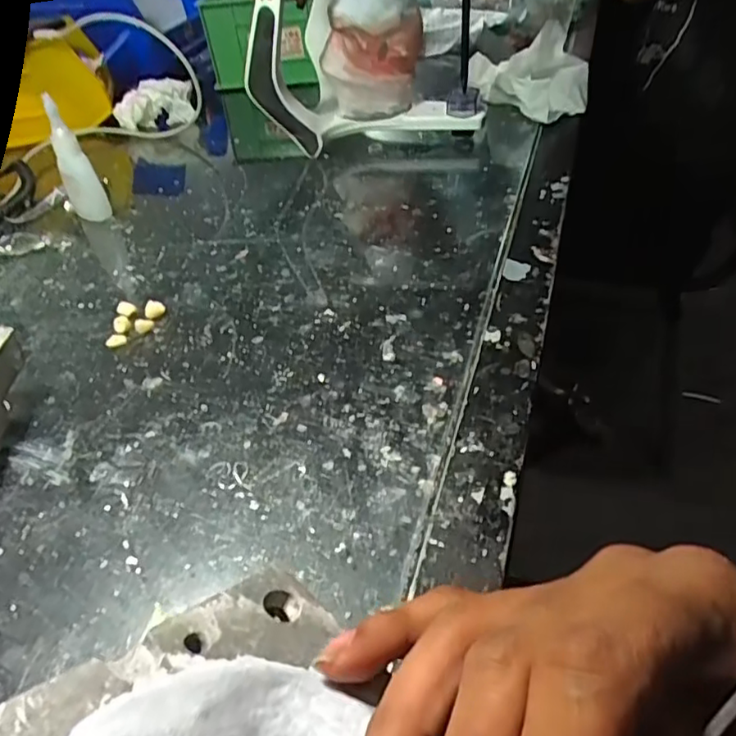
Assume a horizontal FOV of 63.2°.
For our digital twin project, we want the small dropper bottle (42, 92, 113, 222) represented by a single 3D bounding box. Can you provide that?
[{"bbox_3d":[-0.214,-0.148,0.436,0.023,0.088,0.022,-27,47,-22],"label":"small dropper bottle"}]

